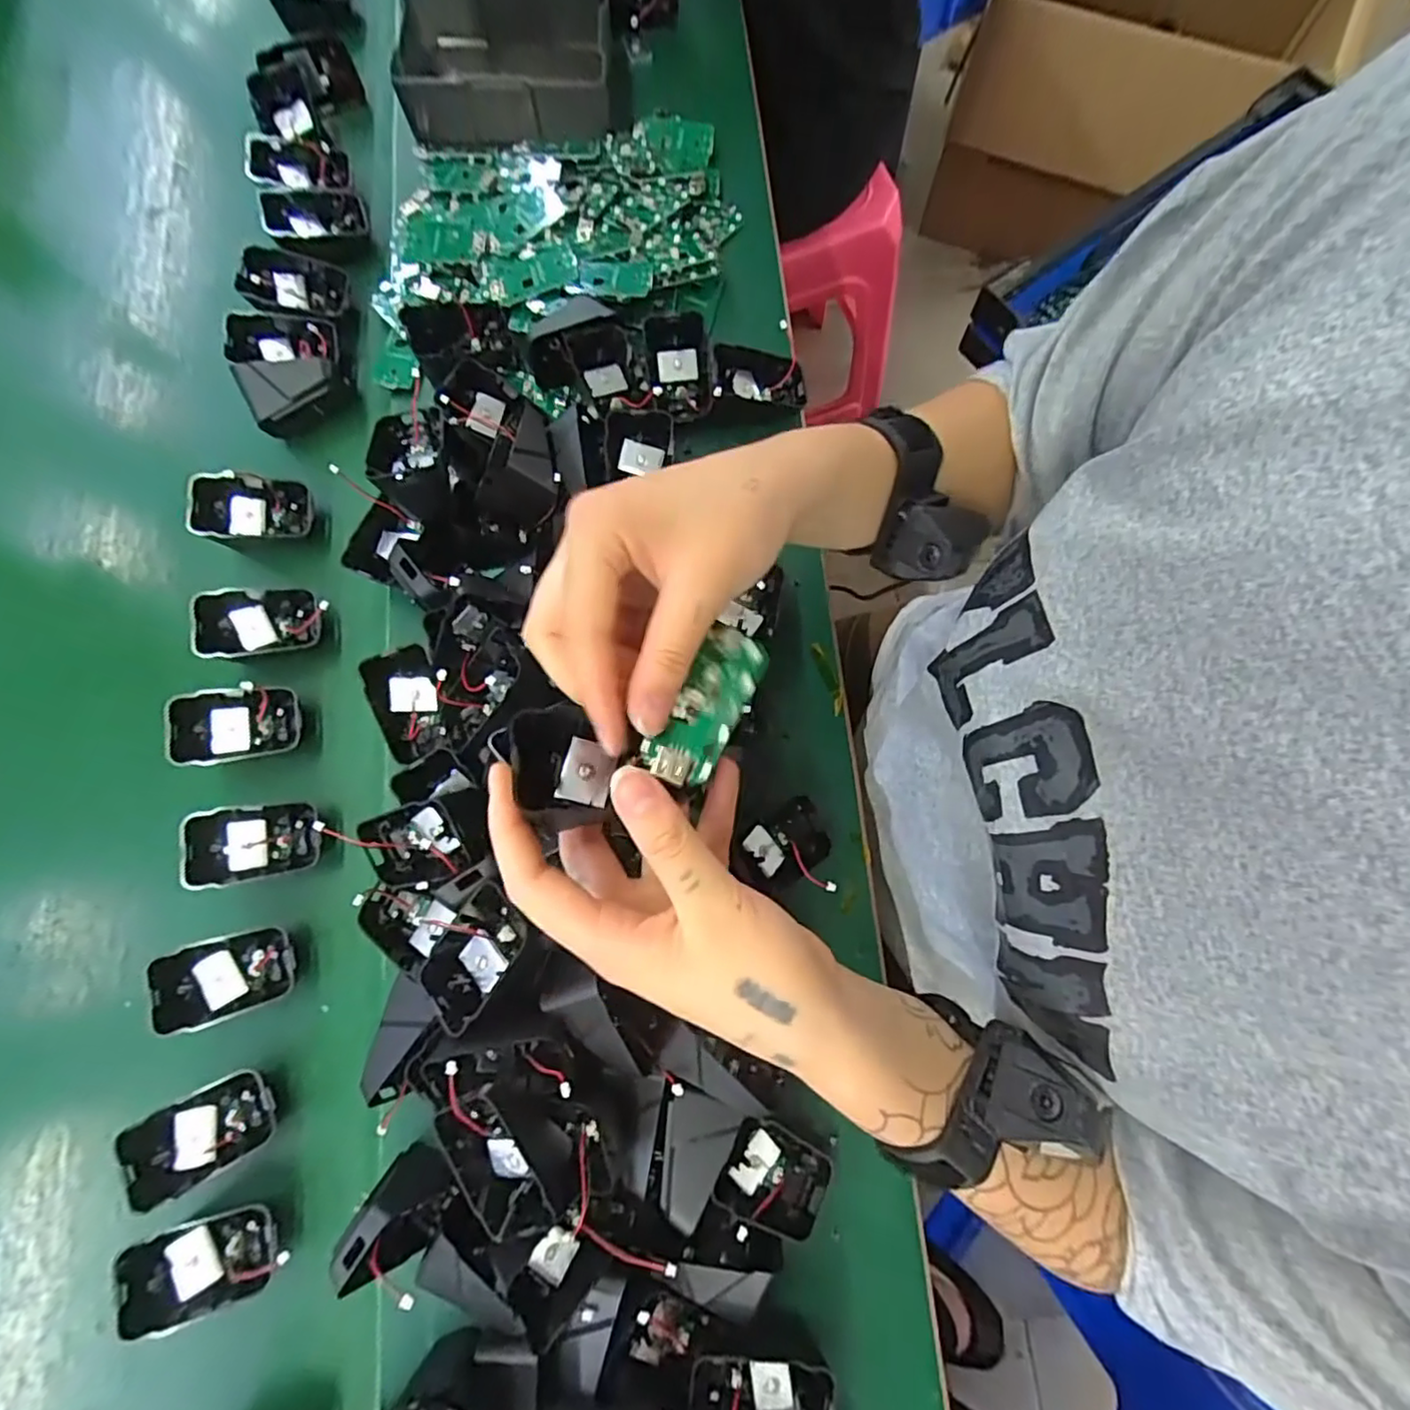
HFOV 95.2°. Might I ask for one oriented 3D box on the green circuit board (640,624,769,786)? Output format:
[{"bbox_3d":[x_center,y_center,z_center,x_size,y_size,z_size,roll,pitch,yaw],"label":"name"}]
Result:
[{"bbox_3d":[0.001,0.001,0.249,0.026,0.008,0.062,28,78,6],"label":"green circuit board"}]

